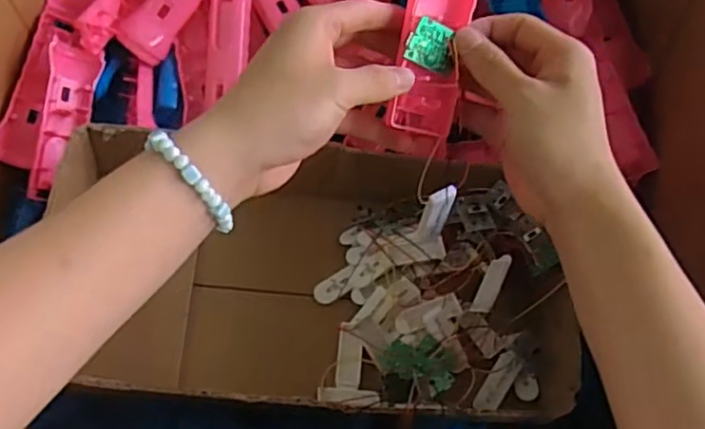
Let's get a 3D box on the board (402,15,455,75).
[{"bbox_3d":[0.048,-0.099,0.389,0.035,0.025,0.005,13,18,-35],"label":"board"}]

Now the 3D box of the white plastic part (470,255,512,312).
[{"bbox_3d":[0.121,0.060,0.576,0.020,0.004,0.056,4,60,42],"label":"white plastic part"}]

